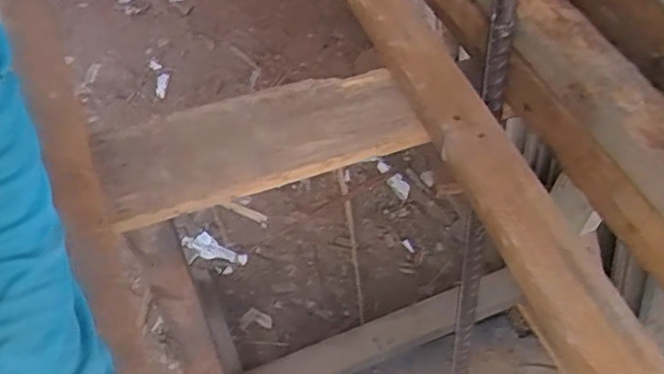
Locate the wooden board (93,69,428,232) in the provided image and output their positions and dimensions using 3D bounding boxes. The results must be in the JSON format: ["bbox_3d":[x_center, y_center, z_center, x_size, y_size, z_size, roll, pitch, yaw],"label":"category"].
[{"bbox_3d":[-0.080,-0.057,0.658,0.332,0.032,0.146,-21,56,-11],"label":"wooden board"}]

